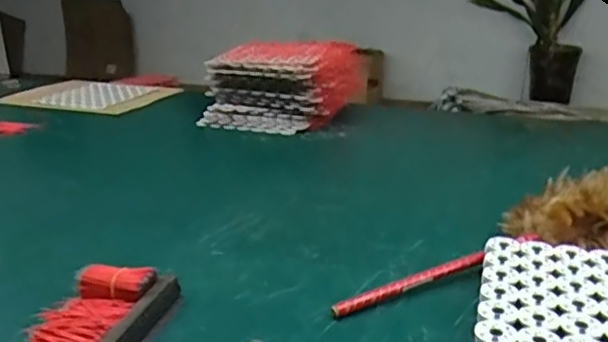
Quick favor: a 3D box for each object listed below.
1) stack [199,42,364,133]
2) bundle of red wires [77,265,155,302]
[{"bbox_3d":[-0.043,-0.178,1.175,0.251,0.138,0.243,11,23,30],"label":"stack"},{"bbox_3d":[-0.178,0.108,0.549,0.068,0.028,0.034,3,21,12],"label":"bundle of red wires"}]

